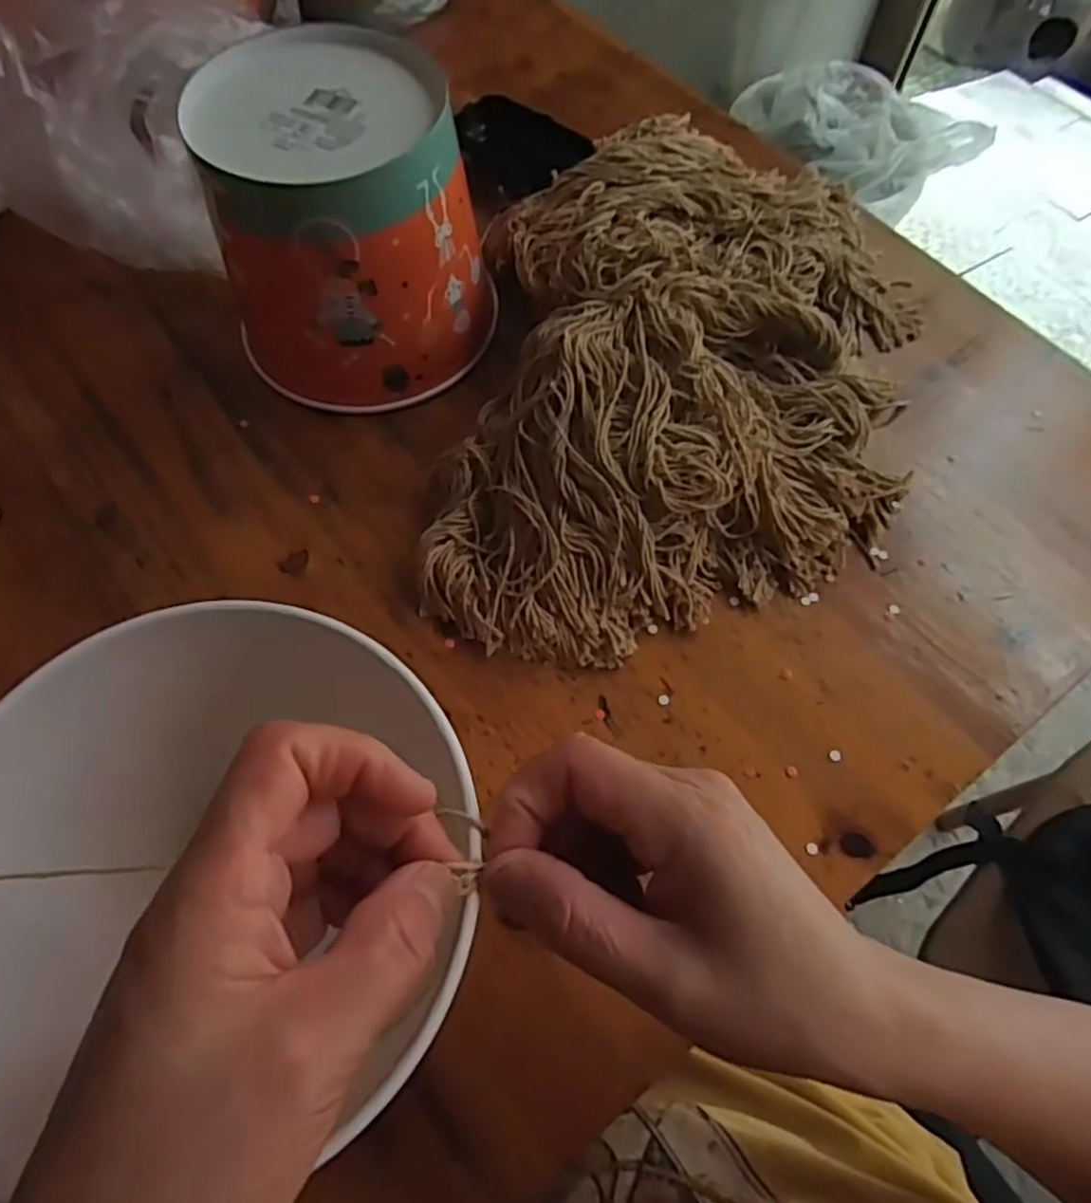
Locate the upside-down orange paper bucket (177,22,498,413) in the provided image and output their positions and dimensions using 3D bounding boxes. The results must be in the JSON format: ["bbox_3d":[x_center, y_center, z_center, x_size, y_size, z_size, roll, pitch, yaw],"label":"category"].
[{"bbox_3d":[-0.105,-0.203,0.399,0.137,0.140,0.127,0,67,-1],"label":"upside-down orange paper bucket"}]

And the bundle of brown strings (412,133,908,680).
[{"bbox_3d":[0.081,-0.128,0.403,0.255,0.073,0.333,10,67,3],"label":"bundle of brown strings"}]

